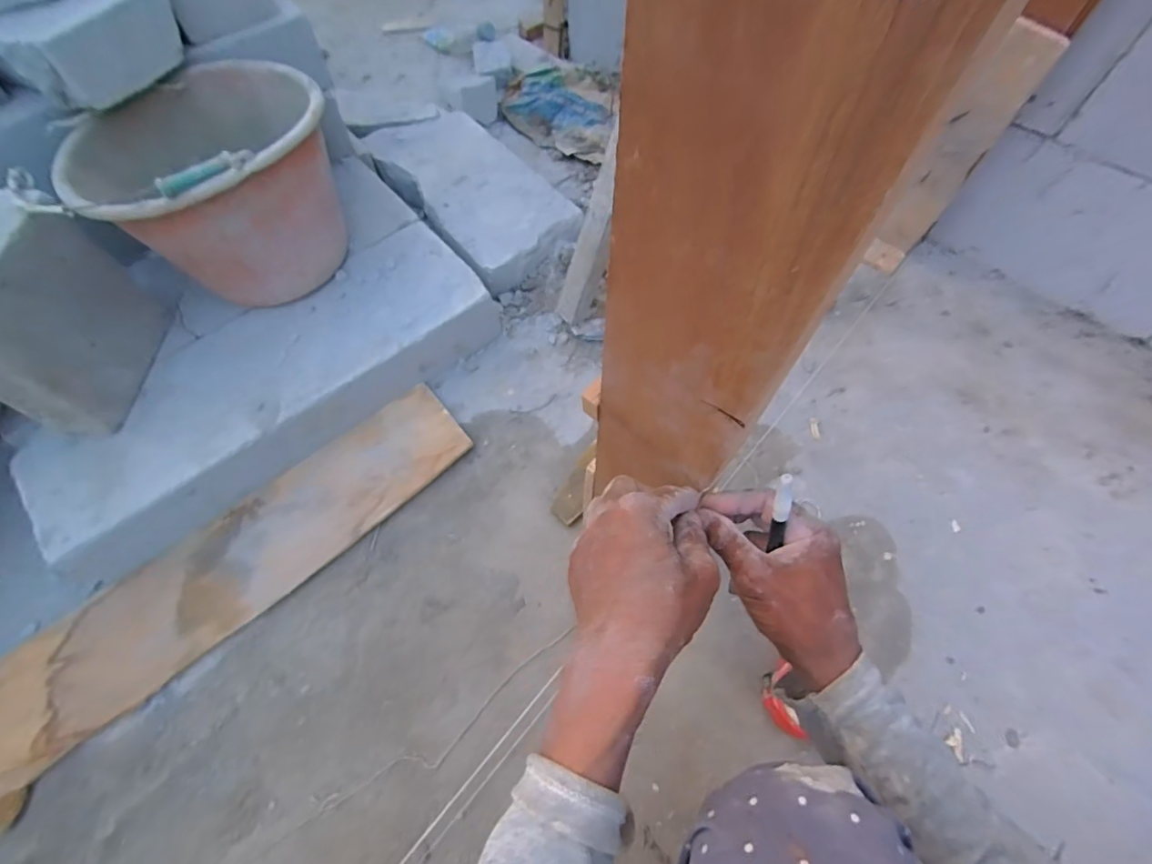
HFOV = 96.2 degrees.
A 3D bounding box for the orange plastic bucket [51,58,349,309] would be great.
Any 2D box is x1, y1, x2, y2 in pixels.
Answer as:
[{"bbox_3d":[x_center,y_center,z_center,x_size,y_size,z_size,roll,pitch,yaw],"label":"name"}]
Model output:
[{"bbox_3d":[-0.438,-0.310,0.672,0.244,0.213,0.265,0,62,0],"label":"orange plastic bucket"}]

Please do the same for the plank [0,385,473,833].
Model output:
[{"bbox_3d":[-0.439,0.179,0.635,0.681,0.021,0.155,-41,69,-19],"label":"plank"}]

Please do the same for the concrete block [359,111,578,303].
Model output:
[{"bbox_3d":[-0.182,-0.421,0.916,0.220,0.079,0.422,-36,68,-17],"label":"concrete block"}]

